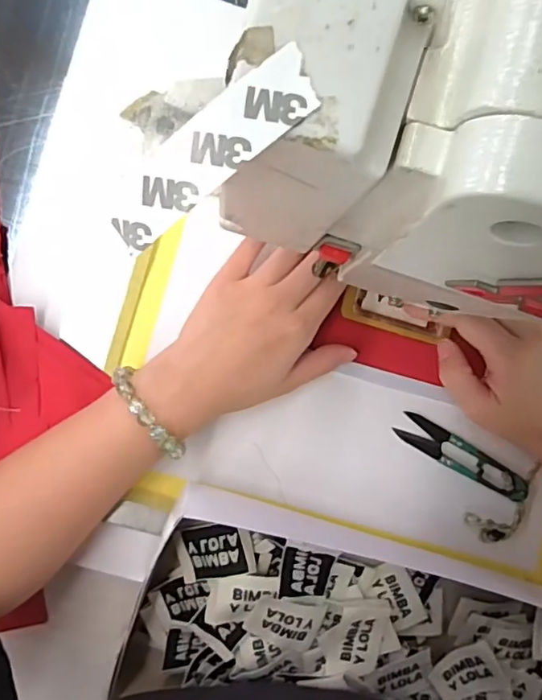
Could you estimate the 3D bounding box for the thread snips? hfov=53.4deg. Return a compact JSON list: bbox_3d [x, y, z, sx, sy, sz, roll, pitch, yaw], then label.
[{"bbox_3d":[0.139,0.077,0.386,0.105,0.004,0.021,29,87,-7],"label":"thread snips"}]

